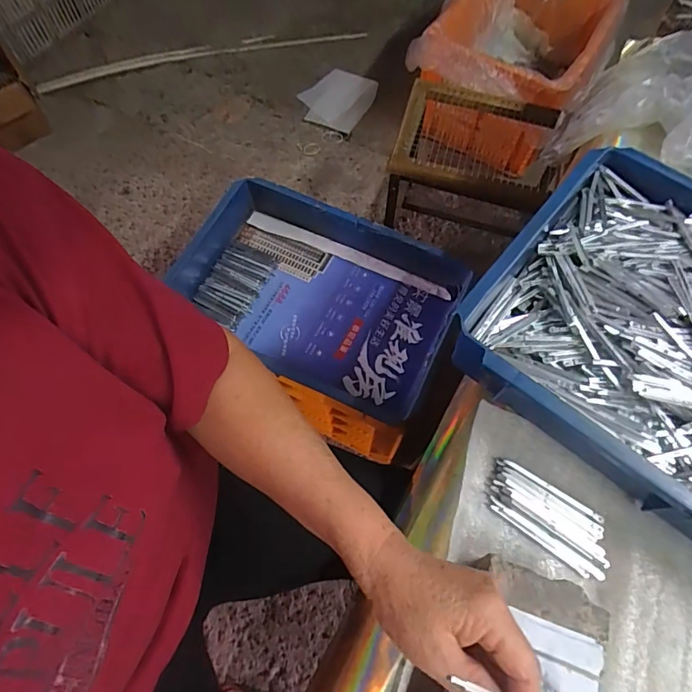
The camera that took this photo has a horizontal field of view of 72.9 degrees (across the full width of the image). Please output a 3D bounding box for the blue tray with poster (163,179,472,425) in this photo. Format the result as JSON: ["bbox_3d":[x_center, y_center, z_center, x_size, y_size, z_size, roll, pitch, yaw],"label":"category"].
[{"bbox_3d":[-0.052,-0.086,0.763,0.440,0.088,0.282,23,68,9],"label":"blue tray with poster"}]

